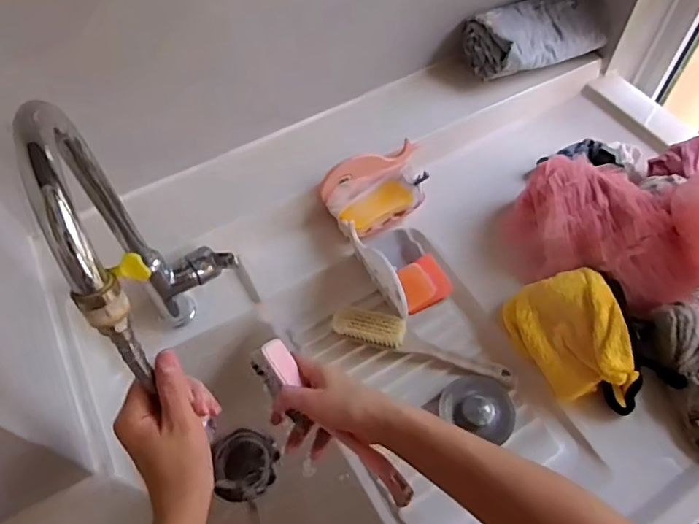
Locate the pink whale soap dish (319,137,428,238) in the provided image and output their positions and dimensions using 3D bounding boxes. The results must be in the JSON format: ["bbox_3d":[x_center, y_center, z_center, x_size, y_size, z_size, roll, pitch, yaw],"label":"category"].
[{"bbox_3d":[0.039,-0.094,0.745,0.144,0.071,0.090,-24,59,-13],"label":"pink whale soap dish"}]

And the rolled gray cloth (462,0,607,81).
[{"bbox_3d":[0.295,-0.361,0.842,0.216,0.068,0.111,-25,59,-14],"label":"rolled gray cloth"}]

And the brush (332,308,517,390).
[{"bbox_3d":[0.088,0.103,0.650,0.226,0.035,0.035,19,59,13],"label":"brush"}]

